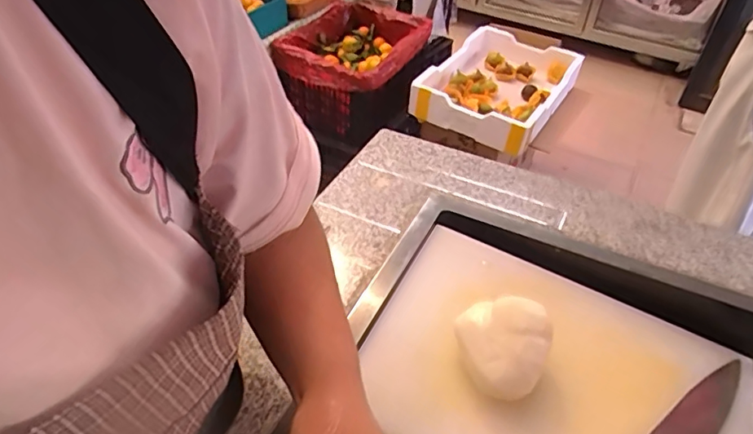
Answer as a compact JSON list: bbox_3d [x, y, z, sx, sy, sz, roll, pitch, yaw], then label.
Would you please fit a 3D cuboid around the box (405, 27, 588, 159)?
[{"bbox_3d":[0.388,-0.423,1.710,0.411,0.155,0.411,26,47,22],"label":"box"}]

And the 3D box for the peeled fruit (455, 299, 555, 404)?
[{"bbox_3d":[0.115,0.123,0.504,0.088,0.077,0.076,21,45,18],"label":"peeled fruit"}]

